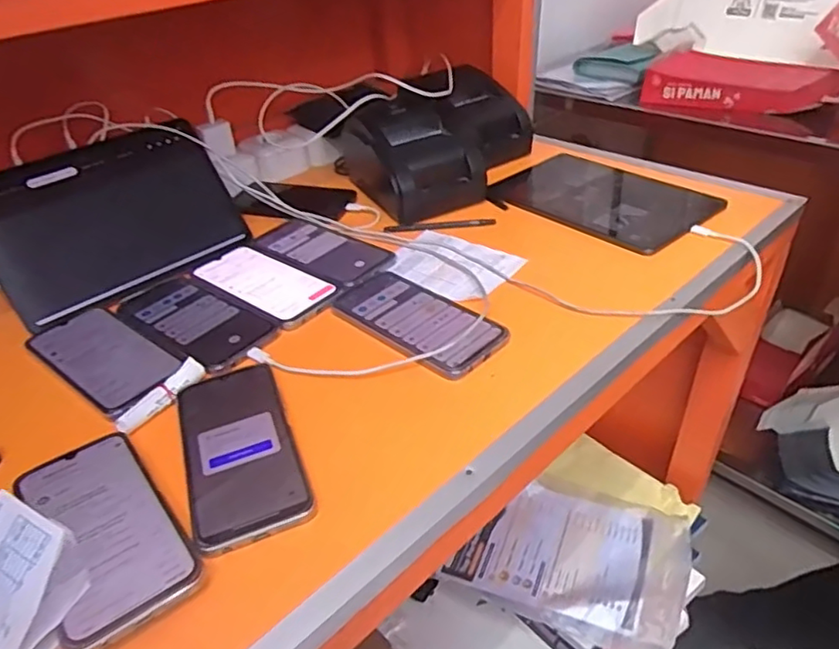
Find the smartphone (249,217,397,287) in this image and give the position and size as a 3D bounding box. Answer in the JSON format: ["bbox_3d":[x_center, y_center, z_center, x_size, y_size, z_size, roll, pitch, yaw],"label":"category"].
[{"bbox_3d":[-0.112,-0.087,0.697,0.170,0.006,0.086,24,45,34],"label":"smartphone"}]

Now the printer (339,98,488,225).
[{"bbox_3d":[-0.011,-0.226,0.808,0.130,0.103,0.183,-19,38,-20],"label":"printer"}]

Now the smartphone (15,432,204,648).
[{"bbox_3d":[-0.209,0.129,0.402,0.076,0.014,0.170,-27,42,-29],"label":"smartphone"}]

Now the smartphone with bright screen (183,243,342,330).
[{"bbox_3d":[-0.166,-0.049,0.648,0.169,0.006,0.084,24,44,33],"label":"smartphone with bright screen"}]

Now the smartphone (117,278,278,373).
[{"bbox_3d":[-0.225,-0.006,0.600,0.185,0.013,0.083,24,45,34],"label":"smartphone"}]

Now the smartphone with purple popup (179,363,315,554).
[{"bbox_3d":[-0.136,0.091,0.459,0.075,0.013,0.172,-16,37,-15],"label":"smartphone with purple popup"}]

